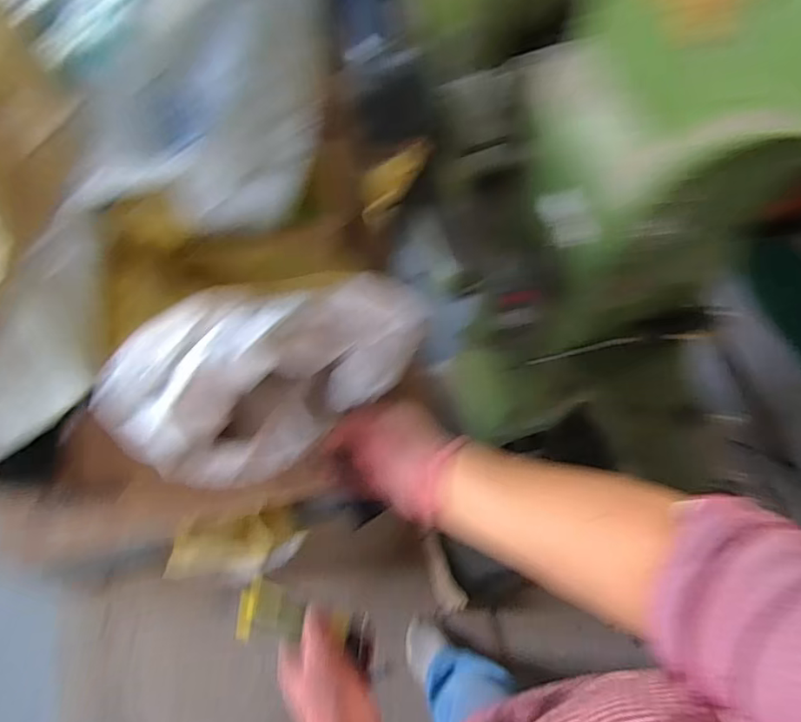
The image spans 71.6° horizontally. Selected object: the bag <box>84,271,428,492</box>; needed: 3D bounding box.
[{"bbox_3d":[-0.115,0.010,0.474,0.245,0.161,0.118,-31,72,-12],"label":"bag"}]

